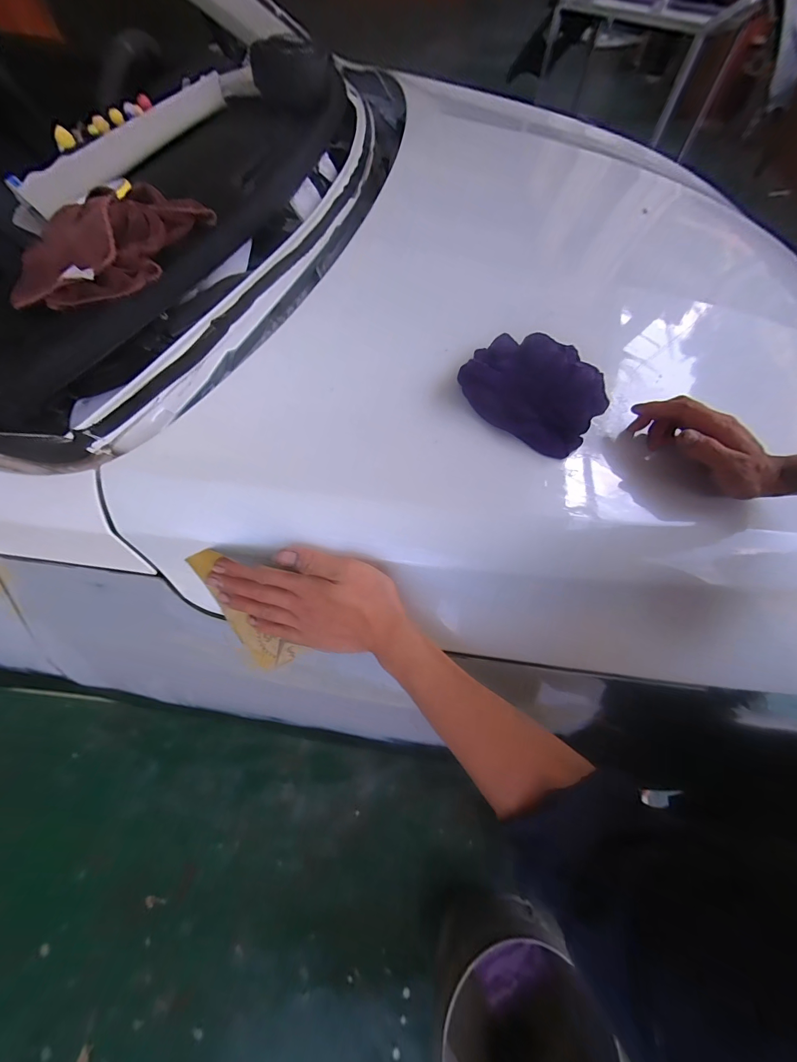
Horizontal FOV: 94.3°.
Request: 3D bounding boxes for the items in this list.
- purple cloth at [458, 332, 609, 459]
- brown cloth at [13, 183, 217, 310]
[{"bbox_3d":[0.142,-0.152,0.401,0.145,0.069,0.091,40,67,19],"label":"purple cloth"},{"bbox_3d":[-0.344,-0.348,0.435,0.145,0.055,0.219,13,61,6],"label":"brown cloth"}]

